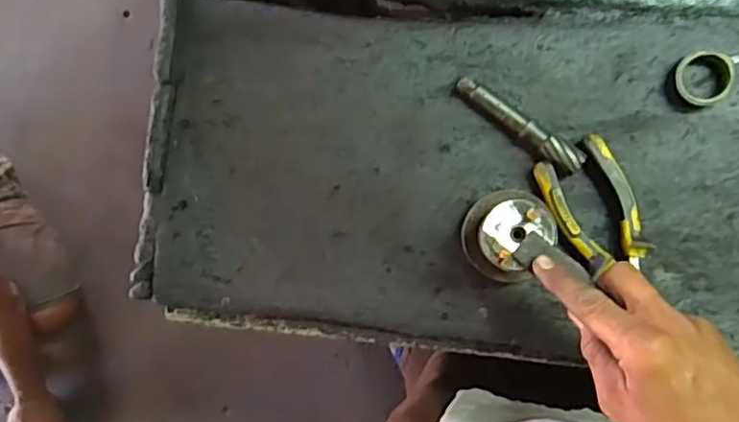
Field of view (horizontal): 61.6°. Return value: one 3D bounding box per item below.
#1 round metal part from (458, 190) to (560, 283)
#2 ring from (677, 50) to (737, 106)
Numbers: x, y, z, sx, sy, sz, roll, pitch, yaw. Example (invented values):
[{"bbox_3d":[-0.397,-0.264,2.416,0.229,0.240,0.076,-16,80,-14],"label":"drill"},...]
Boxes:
[{"bbox_3d":[0.106,0.018,0.465,0.068,0.081,0.066,0,90,8],"label":"round metal part"},{"bbox_3d":[0.259,-0.103,0.480,0.045,0.019,0.040,-32,85,5],"label":"ring"}]

